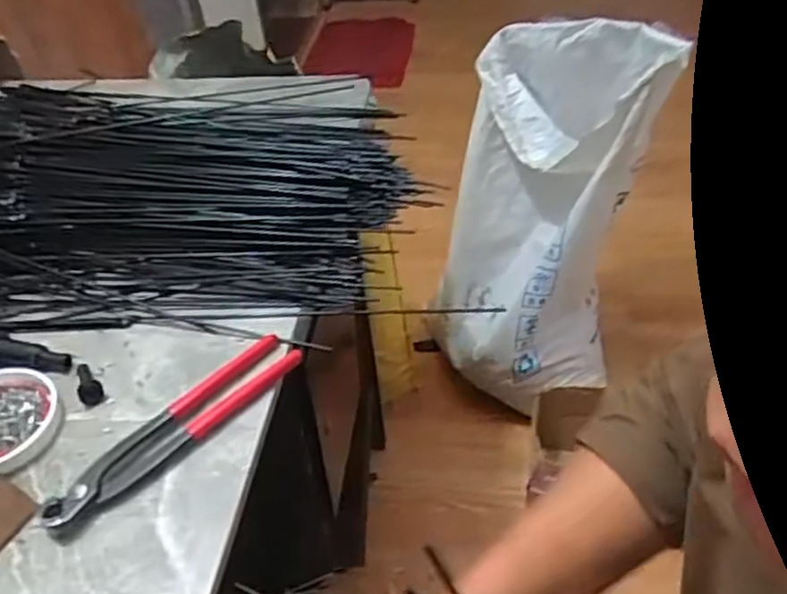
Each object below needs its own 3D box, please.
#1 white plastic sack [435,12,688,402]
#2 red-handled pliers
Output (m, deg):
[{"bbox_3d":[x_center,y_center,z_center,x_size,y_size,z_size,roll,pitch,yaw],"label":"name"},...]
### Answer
[{"bbox_3d":[0.265,-0.141,1.274,0.312,0.679,0.281,14,18,20],"label":"white plastic sack"},{"bbox_3d":[-0.145,0.087,0.489,0.037,0.015,0.191,29,52,32],"label":"red-handled pliers"}]

